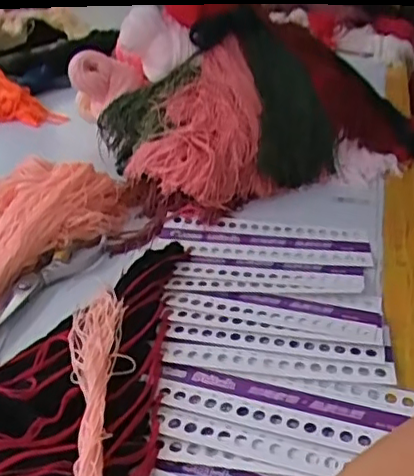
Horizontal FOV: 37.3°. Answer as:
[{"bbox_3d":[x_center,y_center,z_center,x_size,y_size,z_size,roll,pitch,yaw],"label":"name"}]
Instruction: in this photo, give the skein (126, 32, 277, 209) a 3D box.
[{"bbox_3d":[0.010,-0.150,0.828,0.209,0.151,0.153,-26,39,-36],"label":"skein"}]

